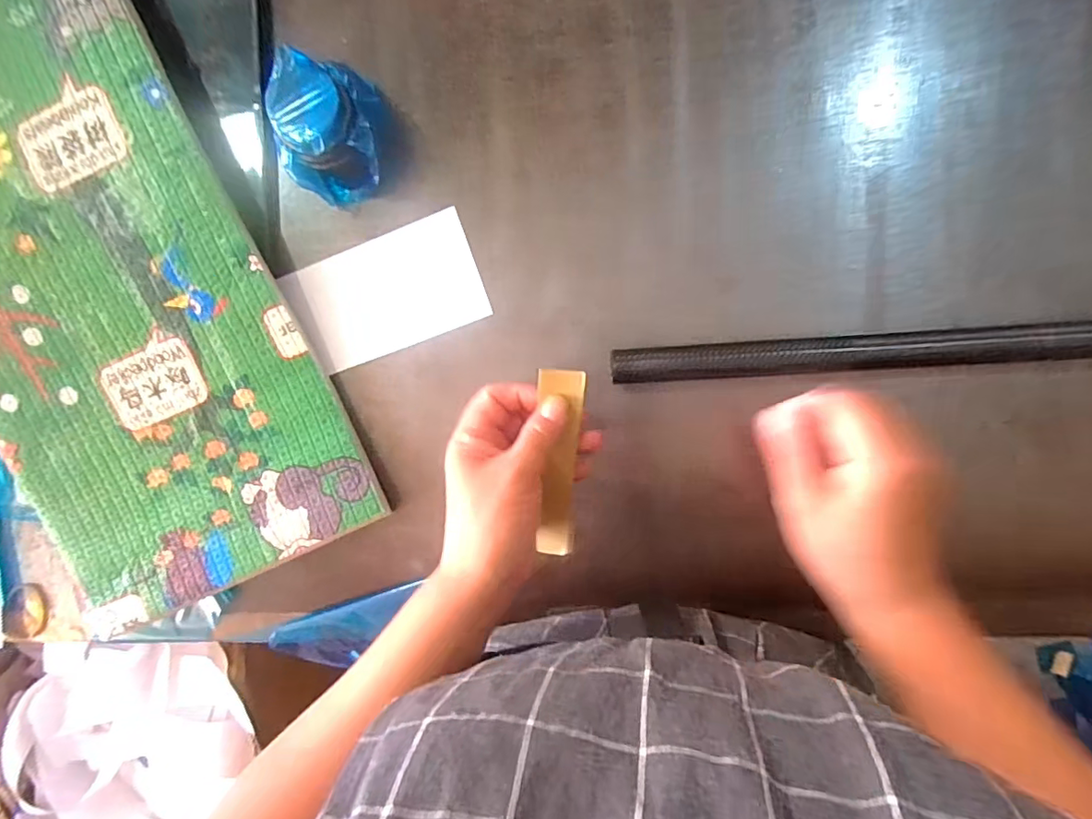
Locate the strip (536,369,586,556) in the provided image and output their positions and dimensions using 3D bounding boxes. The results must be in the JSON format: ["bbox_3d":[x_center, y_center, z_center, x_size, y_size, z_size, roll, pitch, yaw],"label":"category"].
[{"bbox_3d":[0.007,0.037,0.347,0.027,0.009,0.125,5,106,4],"label":"strip"}]

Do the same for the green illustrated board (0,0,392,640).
[{"bbox_3d":[-0.342,-0.081,0.404,0.269,0.014,0.471,-25,96,7],"label":"green illustrated board"}]

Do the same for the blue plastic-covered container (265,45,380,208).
[{"bbox_3d":[-0.147,-0.188,0.363,0.064,0.058,0.083,-3,96,7],"label":"blue plastic-covered container"}]

